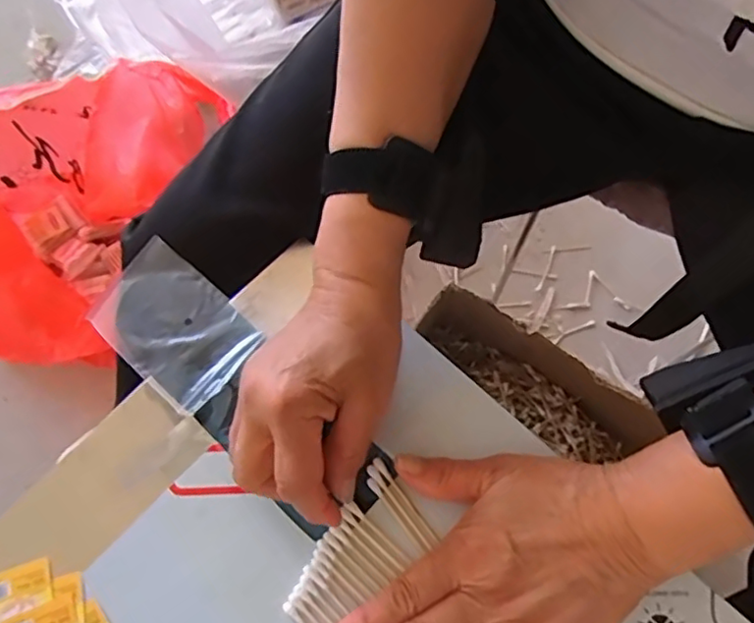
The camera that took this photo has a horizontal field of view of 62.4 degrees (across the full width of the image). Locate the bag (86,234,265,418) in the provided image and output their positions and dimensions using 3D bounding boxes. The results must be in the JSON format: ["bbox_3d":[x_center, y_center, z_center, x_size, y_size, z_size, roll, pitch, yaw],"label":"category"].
[{"bbox_3d":[-0.122,0.007,0.372,0.096,0.015,0.065,39,75,15],"label":"bag"}]

